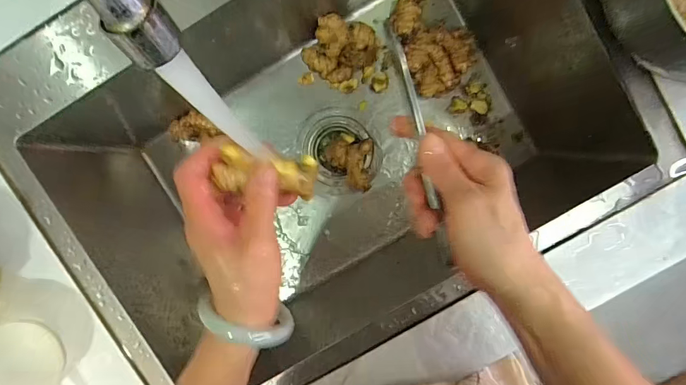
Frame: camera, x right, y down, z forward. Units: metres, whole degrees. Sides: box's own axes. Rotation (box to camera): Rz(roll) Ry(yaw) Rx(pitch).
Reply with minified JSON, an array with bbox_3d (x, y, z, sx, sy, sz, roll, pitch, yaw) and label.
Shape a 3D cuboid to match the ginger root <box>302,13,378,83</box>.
[{"bbox_3d":[-0.004,-0.213,0.536,0.102,0.054,0.080,-35,94,4],"label":"ginger root"}]

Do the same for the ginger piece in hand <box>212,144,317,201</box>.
[{"bbox_3d":[-0.052,-0.013,0.265,0.072,0.017,0.032,7,96,-26],"label":"ginger piece in hand"}]

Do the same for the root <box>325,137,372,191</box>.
[{"bbox_3d":[0.010,-0.044,0.589,0.073,0.059,0.079,-2,95,2],"label":"root"}]

